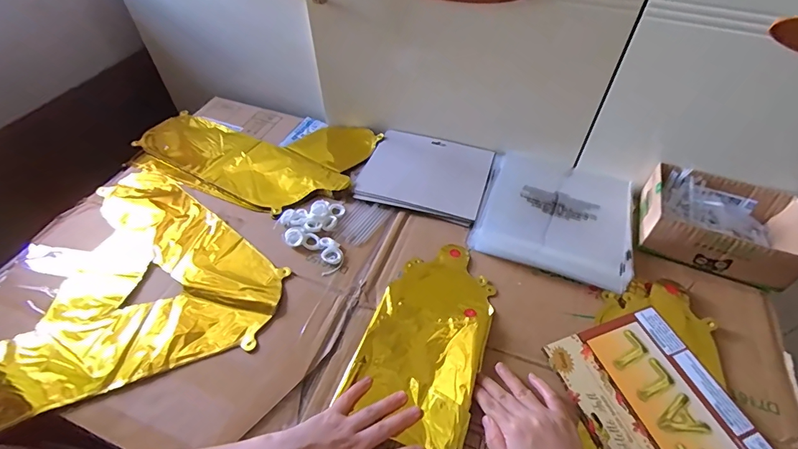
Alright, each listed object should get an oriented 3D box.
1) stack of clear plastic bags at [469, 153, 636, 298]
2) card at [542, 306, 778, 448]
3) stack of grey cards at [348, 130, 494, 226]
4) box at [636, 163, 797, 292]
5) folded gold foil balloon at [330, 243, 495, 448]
[{"bbox_3d":[0.239,-0.023,0.621,0.216,0.015,0.221,19,53,15],"label":"stack of clear plastic bags"},{"bbox_3d":[0.278,0.193,0.444,0.163,0.005,0.188,-16,52,-12],"label":"card"},{"bbox_3d":[0.044,-0.086,0.677,0.201,0.013,0.169,15,52,13],"label":"stack of grey cards"},{"bbox_3d":[0.450,-0.005,0.577,0.188,0.056,0.139,19,54,16],"label":"box"},{"bbox_3d":[0.037,0.128,0.510,0.142,0.021,0.253,16,53,13],"label":"folded gold foil balloon"}]

